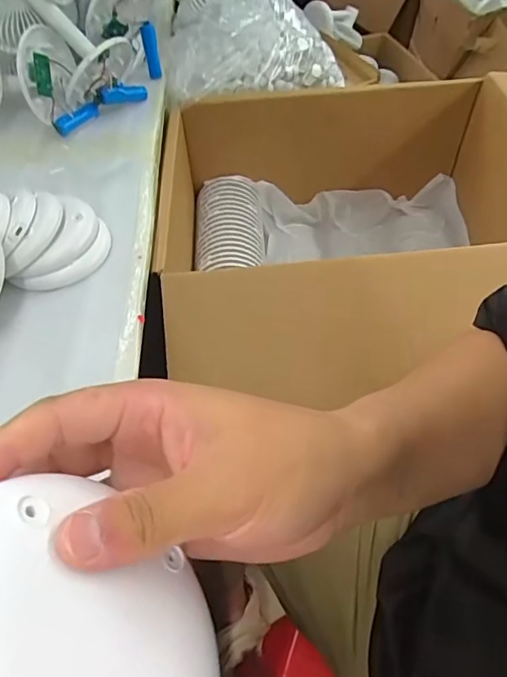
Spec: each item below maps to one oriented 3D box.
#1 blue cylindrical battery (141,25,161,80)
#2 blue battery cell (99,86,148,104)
[{"bbox_3d":[-0.144,-0.405,0.711,0.019,0.065,0.022,-14,53,-7],"label":"blue cylindrical battery"},{"bbox_3d":[-0.171,-0.328,0.674,0.015,0.020,0.069,37,44,27],"label":"blue battery cell"}]

